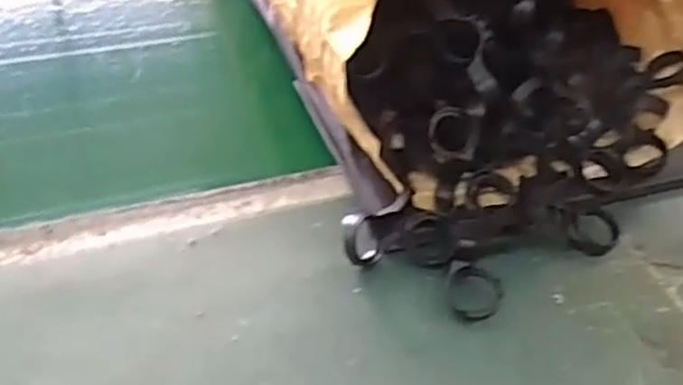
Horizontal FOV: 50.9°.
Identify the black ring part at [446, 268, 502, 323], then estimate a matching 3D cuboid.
[{"bbox_3d":[0.100,0.077,0.541,0.041,0.020,0.038,4,44,-4],"label":"black ring part"}]

